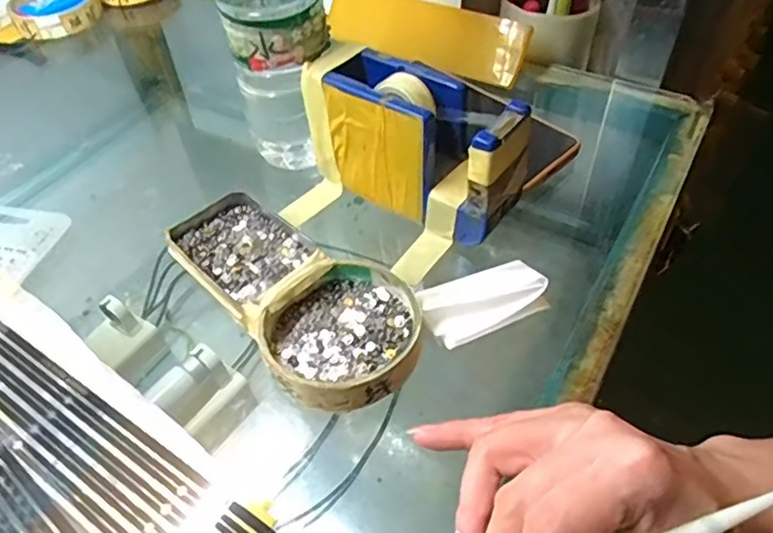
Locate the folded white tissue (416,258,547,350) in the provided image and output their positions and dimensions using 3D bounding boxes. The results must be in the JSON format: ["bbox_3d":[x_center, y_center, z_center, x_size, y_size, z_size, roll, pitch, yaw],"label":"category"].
[{"bbox_3d":[0.051,0.015,0.318,0.066,0.012,0.040,-23,52,-17],"label":"folded white tissue"}]

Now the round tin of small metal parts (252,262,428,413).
[{"bbox_3d":[-0.022,0.035,0.302,0.081,0.019,0.077,-1,49,1],"label":"round tin of small metal parts"}]

